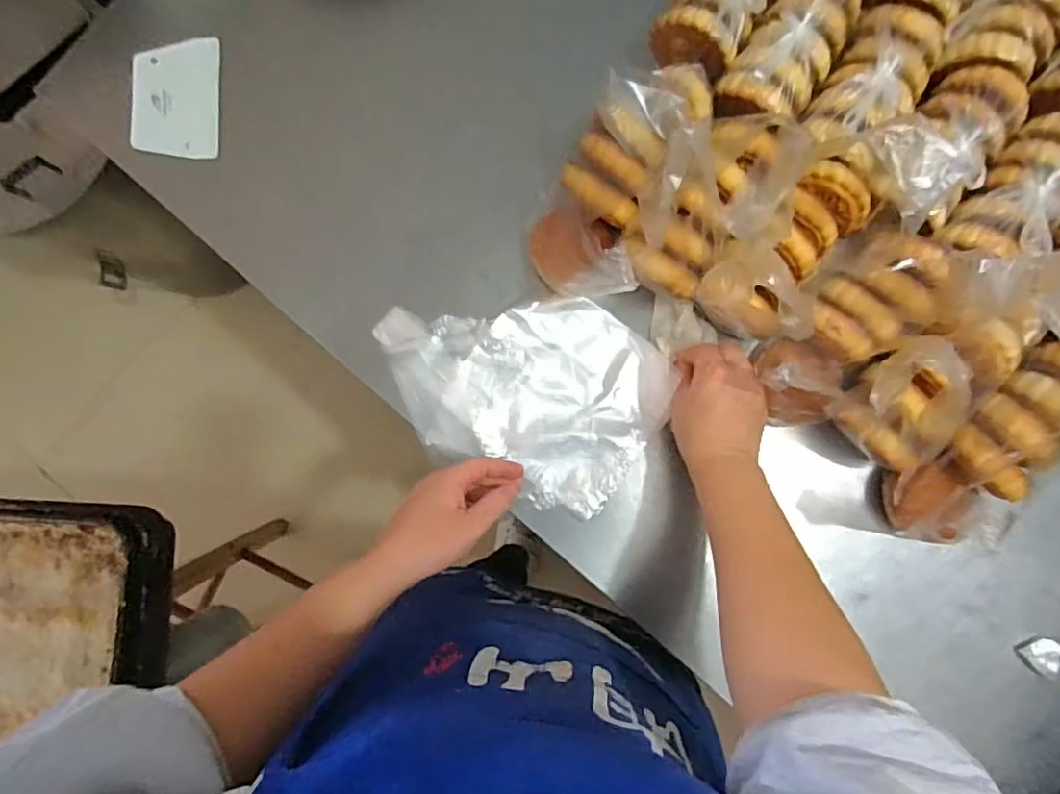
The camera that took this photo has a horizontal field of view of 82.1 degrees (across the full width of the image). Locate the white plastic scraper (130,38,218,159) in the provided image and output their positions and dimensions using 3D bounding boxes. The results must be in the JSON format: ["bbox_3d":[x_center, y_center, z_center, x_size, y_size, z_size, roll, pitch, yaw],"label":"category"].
[{"bbox_3d":[-0.377,-0.316,0.646,0.098,0.008,0.131,0,85,4],"label":"white plastic scraper"}]

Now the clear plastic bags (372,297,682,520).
[{"bbox_3d":[-0.016,-0.016,0.587,0.275,0.030,0.184,25,85,6],"label":"clear plastic bags"}]

